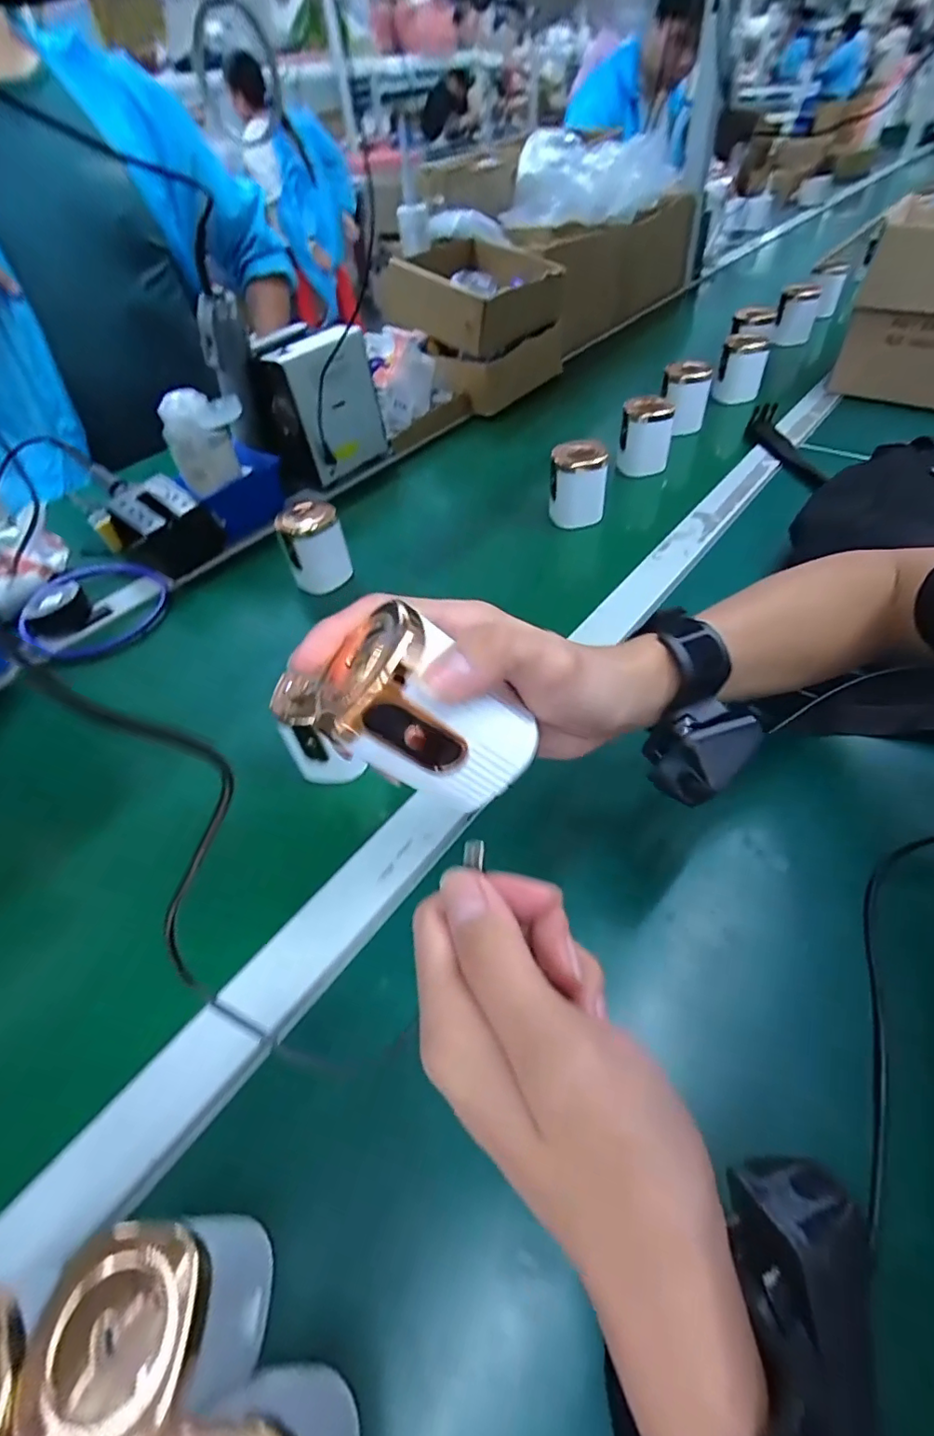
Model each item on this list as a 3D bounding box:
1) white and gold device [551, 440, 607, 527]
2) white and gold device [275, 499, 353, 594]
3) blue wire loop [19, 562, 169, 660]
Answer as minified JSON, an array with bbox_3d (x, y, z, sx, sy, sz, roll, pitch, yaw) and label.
[{"bbox_3d":[0.121,-0.251,0.589,0.061,0.075,0.050,4,49,10],"label":"white and gold device"},{"bbox_3d":[-0.156,-0.177,0.566,0.063,0.076,0.048,-18,49,-10],"label":"white and gold device"},{"bbox_3d":[-0.390,-0.113,0.571,0.124,0.023,0.138,14,57,3],"label":"blue wire loop"}]

